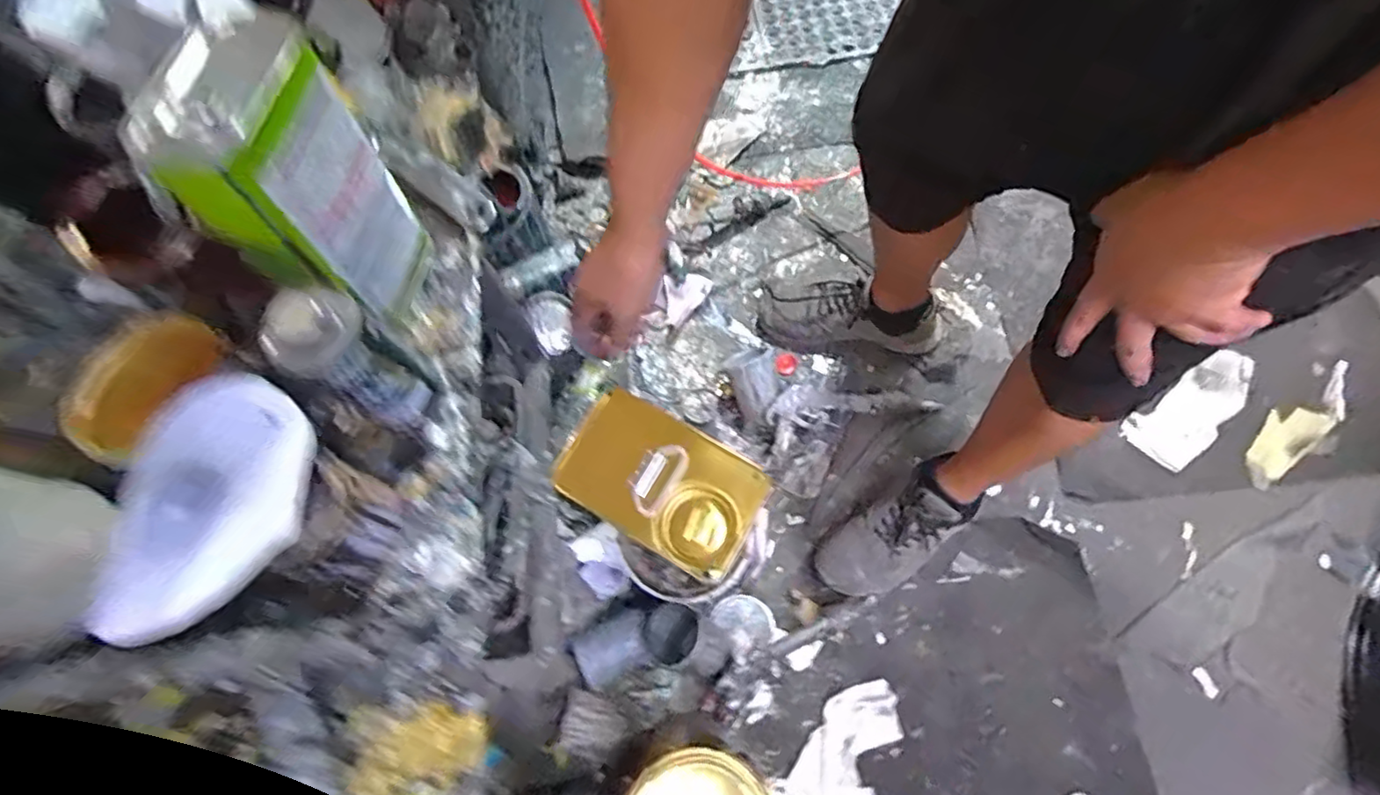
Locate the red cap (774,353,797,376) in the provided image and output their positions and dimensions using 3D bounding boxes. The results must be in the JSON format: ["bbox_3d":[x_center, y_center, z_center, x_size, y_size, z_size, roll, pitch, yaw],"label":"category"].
[{"bbox_3d":[0.158,-0.054,1.022,0.033,0.016,0.037,22,72,10],"label":"red cap"}]

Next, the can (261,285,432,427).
[{"bbox_3d":[-0.207,-0.023,0.384,0.048,0.106,0.051,-1,70,4],"label":"can"}]

